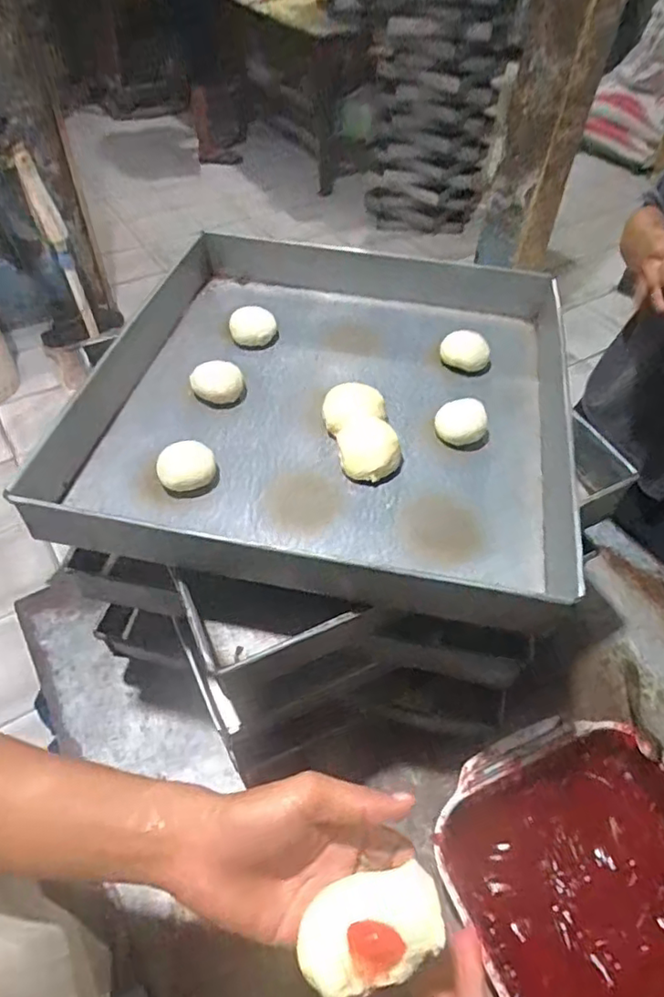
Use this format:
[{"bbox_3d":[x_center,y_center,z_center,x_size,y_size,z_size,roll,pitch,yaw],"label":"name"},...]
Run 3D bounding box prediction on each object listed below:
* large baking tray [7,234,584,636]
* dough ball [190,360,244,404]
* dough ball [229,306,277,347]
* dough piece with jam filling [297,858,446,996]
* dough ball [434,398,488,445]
[{"bbox_3d":[0.007,-0.121,0.616,0.452,0.062,0.495,10,50,6],"label":"large baking tray"},{"bbox_3d":[-0.120,-0.124,0.622,0.049,0.025,0.044,10,50,7],"label":"dough ball"},{"bbox_3d":[-0.092,-0.201,0.689,0.052,0.031,0.043,-5,50,-6],"label":"dough ball"},{"bbox_3d":[0.022,0.246,0.334,0.080,0.027,0.050,-14,51,-13],"label":"dough piece with jam filling"},{"bbox_3d":[0.130,-0.080,0.591,0.046,0.030,0.046,6,50,4],"label":"dough ball"}]

